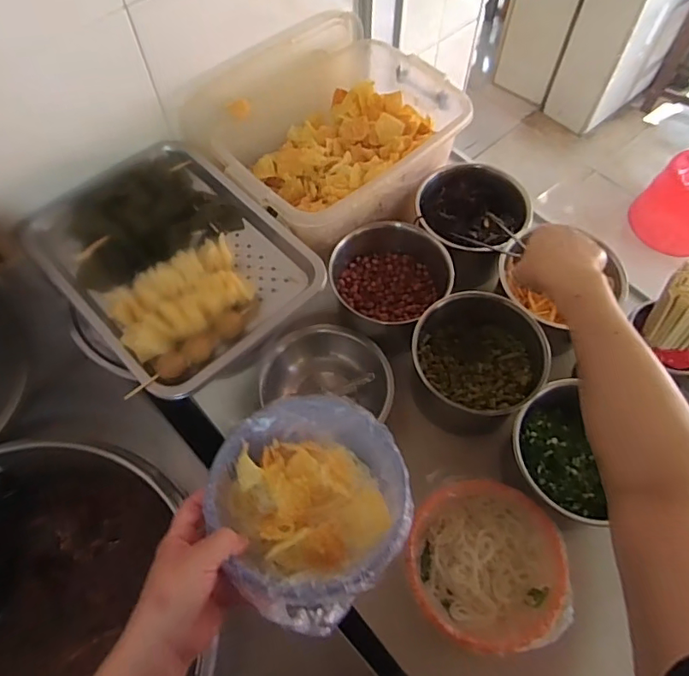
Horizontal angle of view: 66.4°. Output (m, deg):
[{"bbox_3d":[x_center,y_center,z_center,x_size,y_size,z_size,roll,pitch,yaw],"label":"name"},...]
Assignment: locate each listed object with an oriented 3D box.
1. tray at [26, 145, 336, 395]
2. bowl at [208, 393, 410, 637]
[{"bbox_3d":[-0.211,-0.106,0.650,0.263,0.049,0.318,-36,68,-17],"label":"tray"},{"bbox_3d":[-0.027,0.150,0.497,0.173,0.060,0.192,-24,65,-12],"label":"bowl"}]

